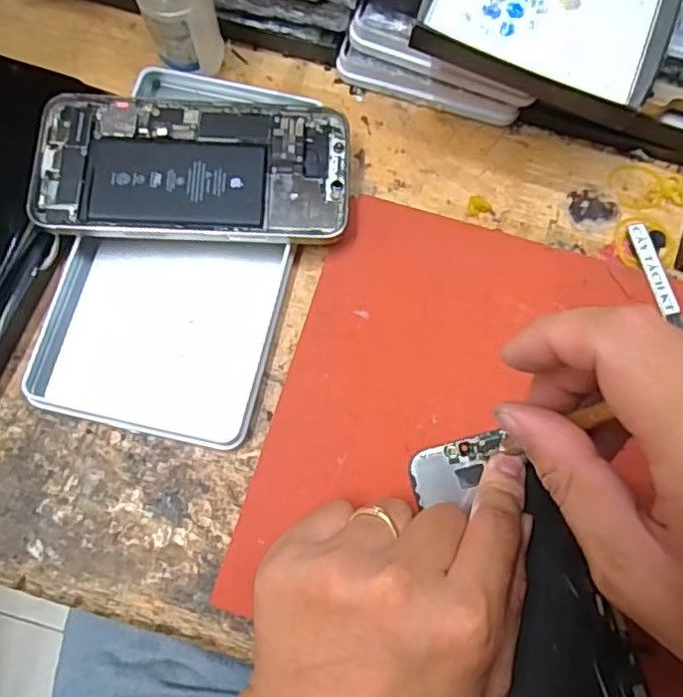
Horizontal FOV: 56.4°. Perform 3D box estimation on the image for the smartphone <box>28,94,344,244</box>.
[{"bbox_3d":[-0.068,-0.086,0.301,0.142,0.005,0.072,3,74,-4],"label":"smartphone"}]

